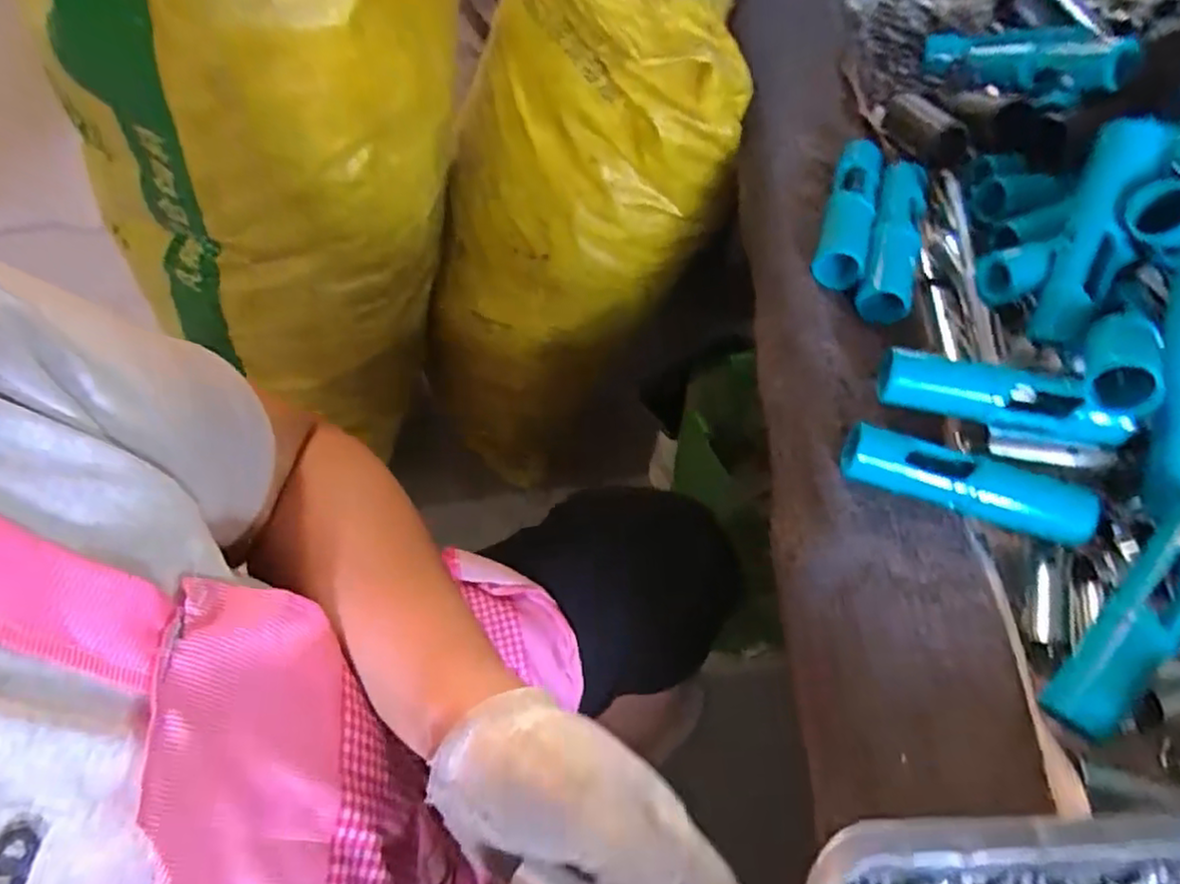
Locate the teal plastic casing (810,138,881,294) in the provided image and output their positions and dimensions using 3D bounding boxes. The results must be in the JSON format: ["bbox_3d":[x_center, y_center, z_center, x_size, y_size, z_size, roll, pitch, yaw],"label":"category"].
[{"bbox_3d":[0.169,-0.151,0.448,0.029,0.023,0.114,18,61,8],"label":"teal plastic casing"}]

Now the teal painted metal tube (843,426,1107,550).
[{"bbox_3d":[0.193,0.022,0.354,0.124,0.026,0.029,18,61,7],"label":"teal painted metal tube"}]

